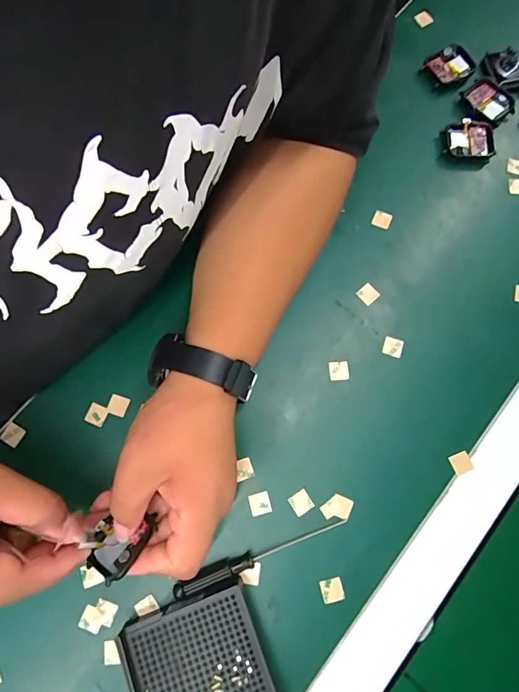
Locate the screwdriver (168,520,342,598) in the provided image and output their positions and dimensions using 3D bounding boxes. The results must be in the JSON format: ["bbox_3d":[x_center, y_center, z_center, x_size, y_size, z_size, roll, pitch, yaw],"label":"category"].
[{"bbox_3d":[0.001,0.153,0.314,0.131,0.017,0.012,-20,76,-4],"label":"screwdriver"}]

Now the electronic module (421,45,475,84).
[{"bbox_3d":[0.185,-0.274,0.417,0.040,0.013,0.038,-34,80,-8],"label":"electronic module"}]

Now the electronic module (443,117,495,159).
[{"bbox_3d":[0.194,-0.191,0.397,0.043,0.016,0.033,-3,77,-2],"label":"electronic module"}]

